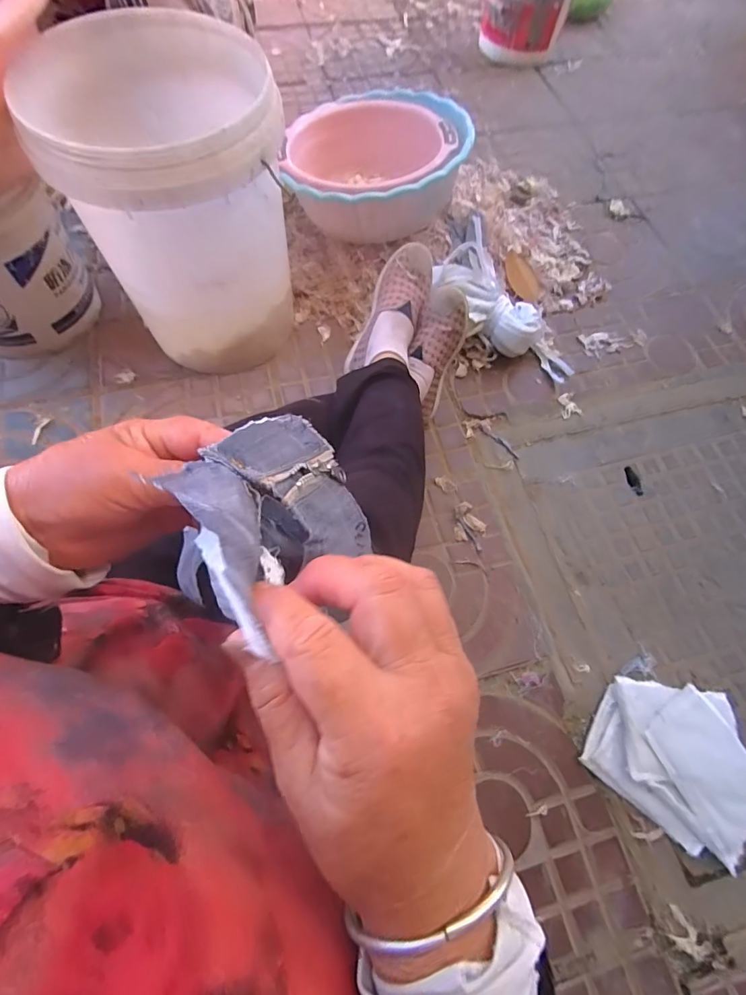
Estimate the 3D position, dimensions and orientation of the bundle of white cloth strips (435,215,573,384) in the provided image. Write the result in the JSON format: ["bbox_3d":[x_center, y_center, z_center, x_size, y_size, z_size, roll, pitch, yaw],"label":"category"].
[{"bbox_3d":[0.232,-0.339,0.823,0.151,0.074,0.346,-42,93,-20],"label":"bundle of white cloth strips"}]

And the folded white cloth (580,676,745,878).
[{"bbox_3d":[0.406,0.326,0.576,0.217,0.046,0.195,37,70,12],"label":"folded white cloth"}]

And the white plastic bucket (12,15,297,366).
[{"bbox_3d":[-0.291,-0.450,0.720,0.302,0.364,0.338,-18,69,-10],"label":"white plastic bucket"}]

